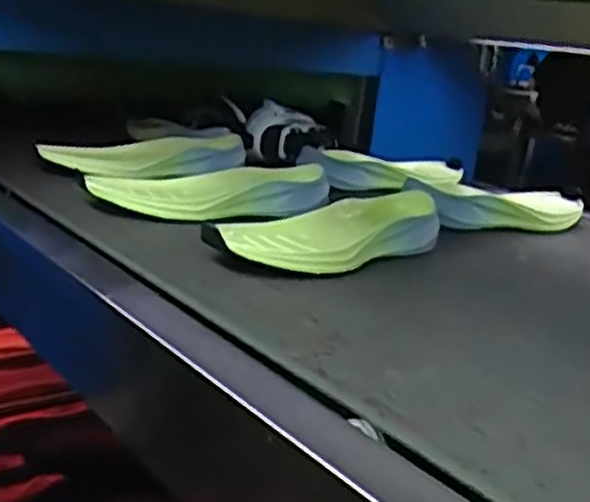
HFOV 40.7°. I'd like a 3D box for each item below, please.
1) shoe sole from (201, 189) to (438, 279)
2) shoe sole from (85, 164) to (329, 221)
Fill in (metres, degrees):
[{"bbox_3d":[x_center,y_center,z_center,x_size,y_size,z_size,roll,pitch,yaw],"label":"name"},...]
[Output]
[{"bbox_3d":[0.029,-0.021,0.774,0.263,0.051,0.101,-9,21,-43],"label":"shoe sole"},{"bbox_3d":[-0.097,-0.068,0.894,0.273,0.044,0.091,-3,17,-28],"label":"shoe sole"}]

